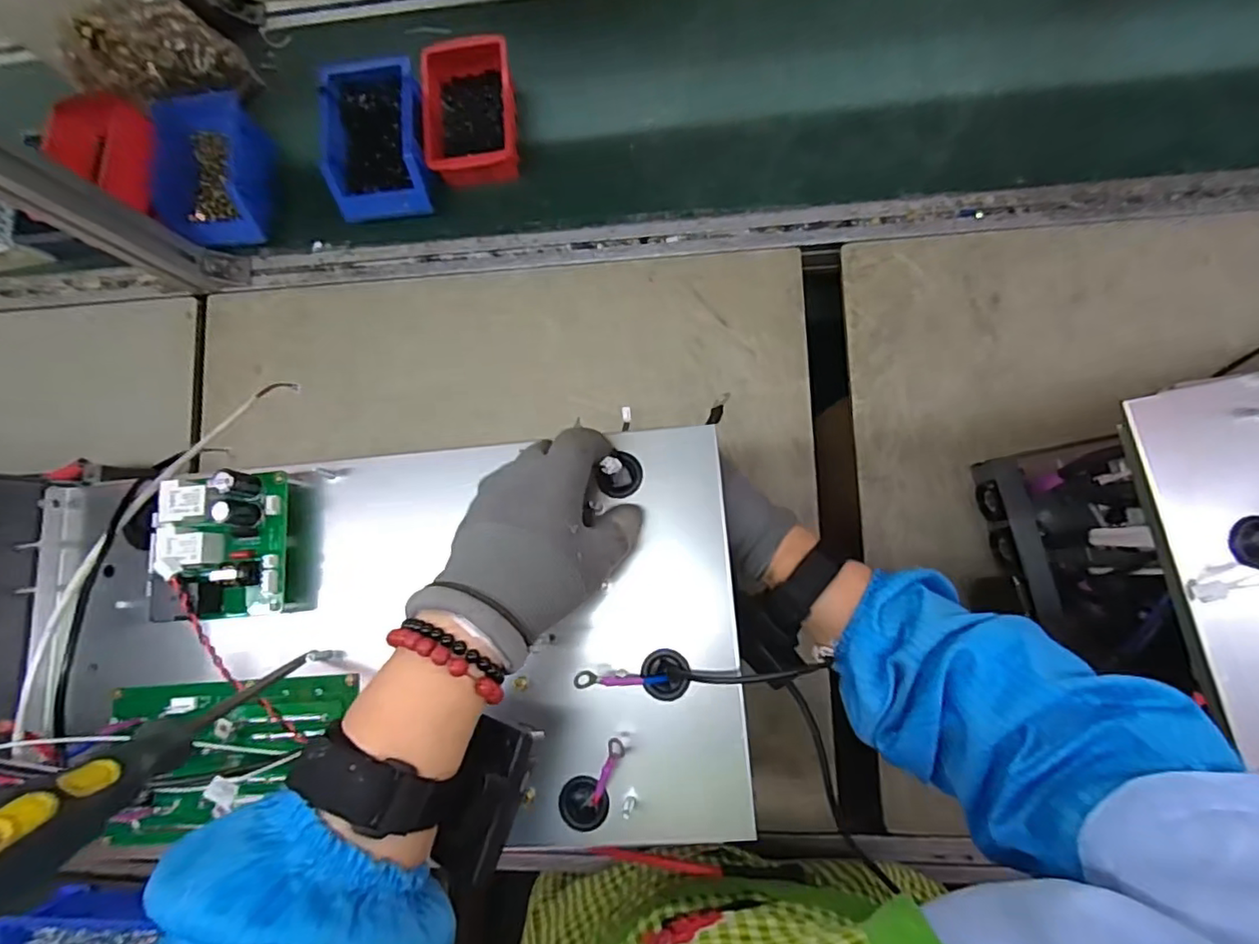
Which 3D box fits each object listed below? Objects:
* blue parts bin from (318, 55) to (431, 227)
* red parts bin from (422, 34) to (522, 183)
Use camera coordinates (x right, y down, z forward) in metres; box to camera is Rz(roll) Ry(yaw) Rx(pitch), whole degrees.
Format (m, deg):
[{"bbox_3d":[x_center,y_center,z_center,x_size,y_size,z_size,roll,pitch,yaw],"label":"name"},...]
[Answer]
[{"bbox_3d":[-0.281,-0.374,0.681,0.113,0.069,0.169,-6,84,6],"label":"blue parts bin"},{"bbox_3d":[-0.175,-0.408,0.679,0.104,0.050,0.162,-5,84,6],"label":"red parts bin"}]

